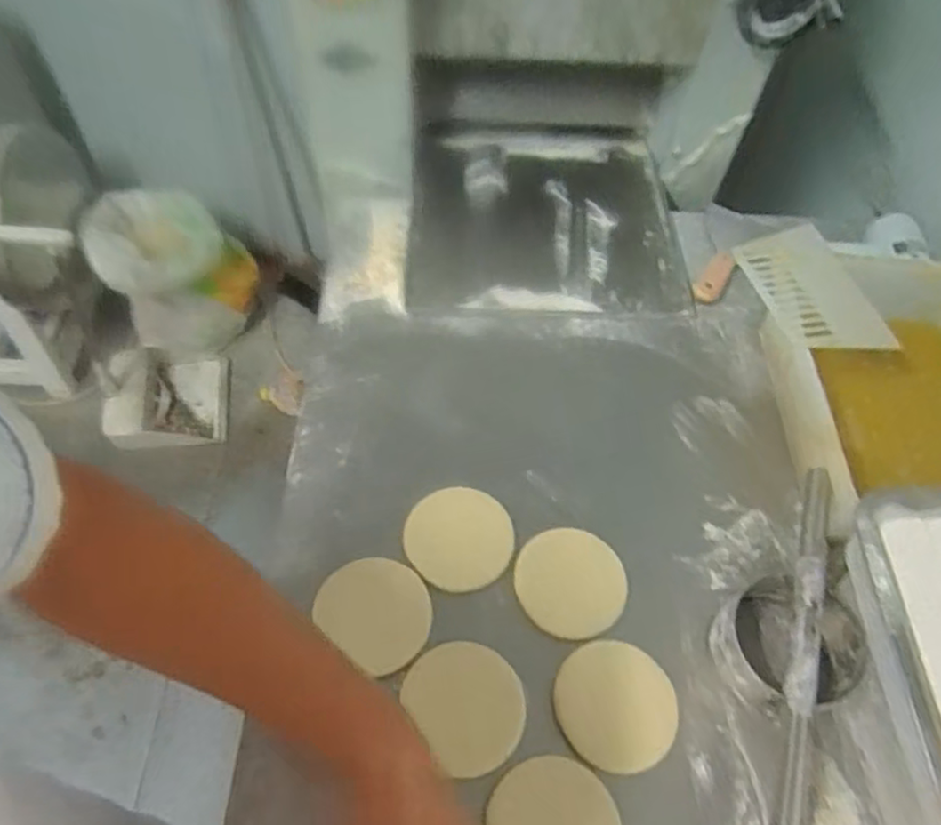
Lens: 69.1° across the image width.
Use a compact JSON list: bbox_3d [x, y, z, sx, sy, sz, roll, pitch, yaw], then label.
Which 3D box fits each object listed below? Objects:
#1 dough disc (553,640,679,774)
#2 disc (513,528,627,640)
[{"bbox_3d":[0.122,0.245,0.573,0.097,0.004,0.097,-1,66,3],"label":"dough disc"},{"bbox_3d":[0.092,0.155,0.627,0.098,0.004,0.093,-2,67,5],"label":"disc"}]

